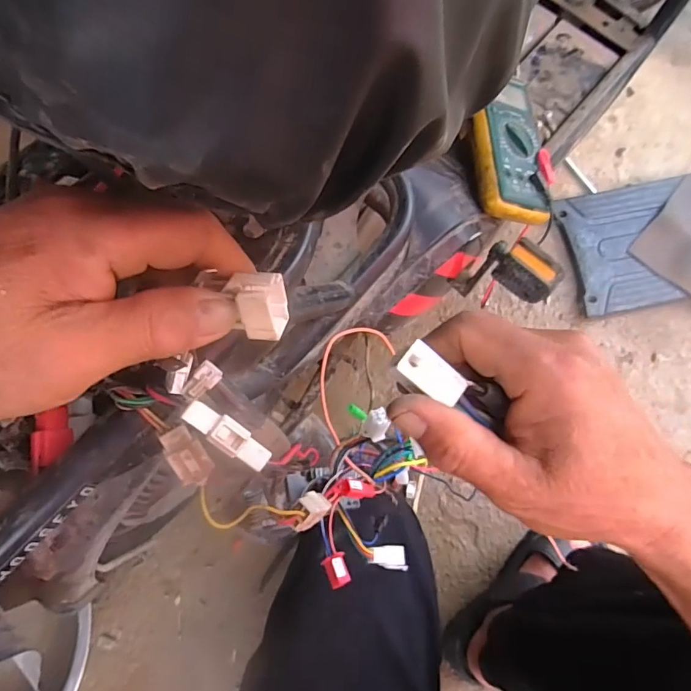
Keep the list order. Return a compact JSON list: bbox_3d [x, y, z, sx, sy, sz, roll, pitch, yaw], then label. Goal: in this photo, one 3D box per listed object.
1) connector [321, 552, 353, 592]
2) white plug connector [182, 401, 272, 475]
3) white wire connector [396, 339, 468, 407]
[{"bbox_3d":[-0.006,0.159,0.333,0.016,0.010,0.021,-30,61,4],"label":"connector"},{"bbox_3d":[-0.051,0.039,0.207,0.042,0.005,0.013,39,80,-15],"label":"white plug connector"},{"bbox_3d":[0.037,0.013,0.201,0.028,0.008,0.018,37,81,9],"label":"white wire connector"}]

